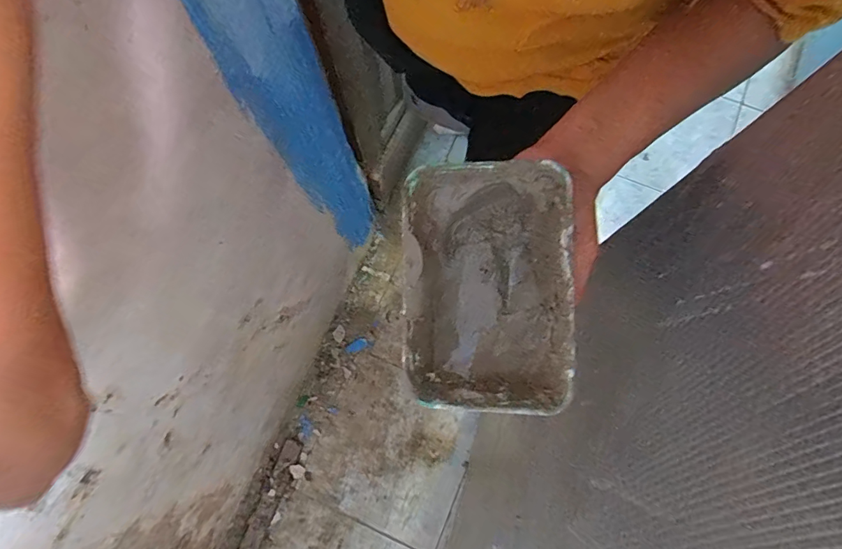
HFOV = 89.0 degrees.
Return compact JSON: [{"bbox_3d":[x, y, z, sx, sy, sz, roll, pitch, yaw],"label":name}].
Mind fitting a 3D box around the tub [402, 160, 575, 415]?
[{"bbox_3d":[0.047,0.008,0.318,0.117,0.060,0.170,-1,89,10],"label":"tub"}]

